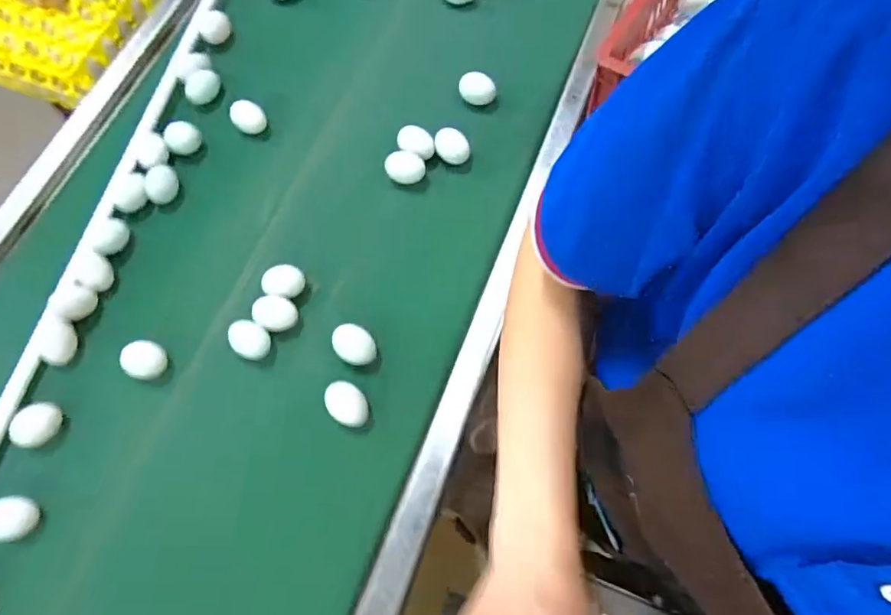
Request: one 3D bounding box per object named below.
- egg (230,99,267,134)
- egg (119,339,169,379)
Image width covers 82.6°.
[{"bbox_3d":[-0.301,-0.289,0.777,0.048,0.043,0.036,-25,68,-11],"label":"egg"},{"bbox_3d":[-0.390,0.072,0.666,0.052,0.041,0.048,0,66,0],"label":"egg"}]

